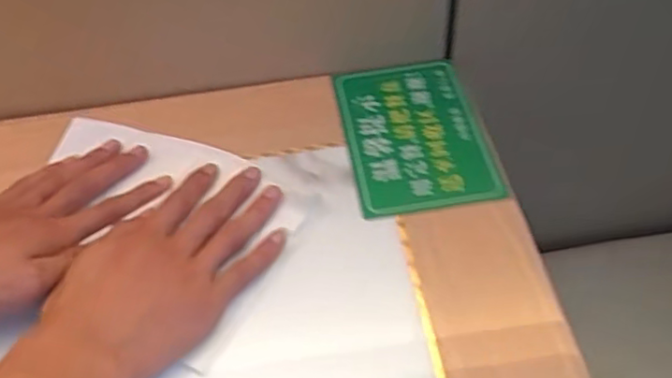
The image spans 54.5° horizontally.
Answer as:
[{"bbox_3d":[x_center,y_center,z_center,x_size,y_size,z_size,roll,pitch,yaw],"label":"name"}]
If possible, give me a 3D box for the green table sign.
[{"bbox_3d":[0.054,-0.038,0.457,0.095,0.006,0.134,-11,51,-1],"label":"green table sign"}]

